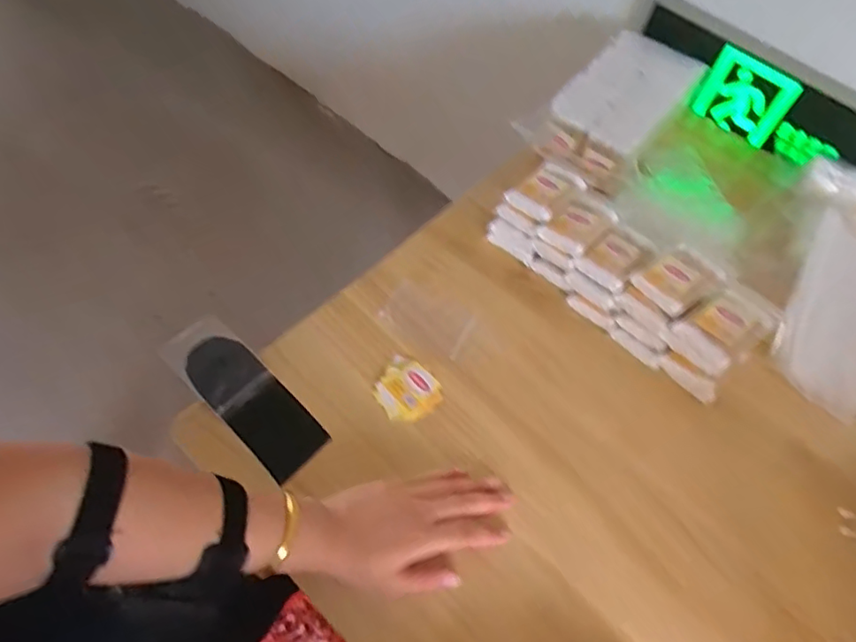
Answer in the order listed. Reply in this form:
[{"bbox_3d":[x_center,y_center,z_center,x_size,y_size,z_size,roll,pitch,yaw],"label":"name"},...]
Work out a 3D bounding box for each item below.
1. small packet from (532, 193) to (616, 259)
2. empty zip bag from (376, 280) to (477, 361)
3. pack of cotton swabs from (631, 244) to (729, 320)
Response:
[{"bbox_3d":[0.163,-0.104,0.625,0.069,0.021,0.054,-37,68,-23],"label":"small packet"},{"bbox_3d":[-0.003,-0.001,0.629,0.095,0.010,0.067,28,64,11],"label":"empty zip bag"},{"bbox_3d":[0.246,-0.040,0.566,0.074,0.014,0.055,-29,65,-20],"label":"pack of cotton swabs"}]

